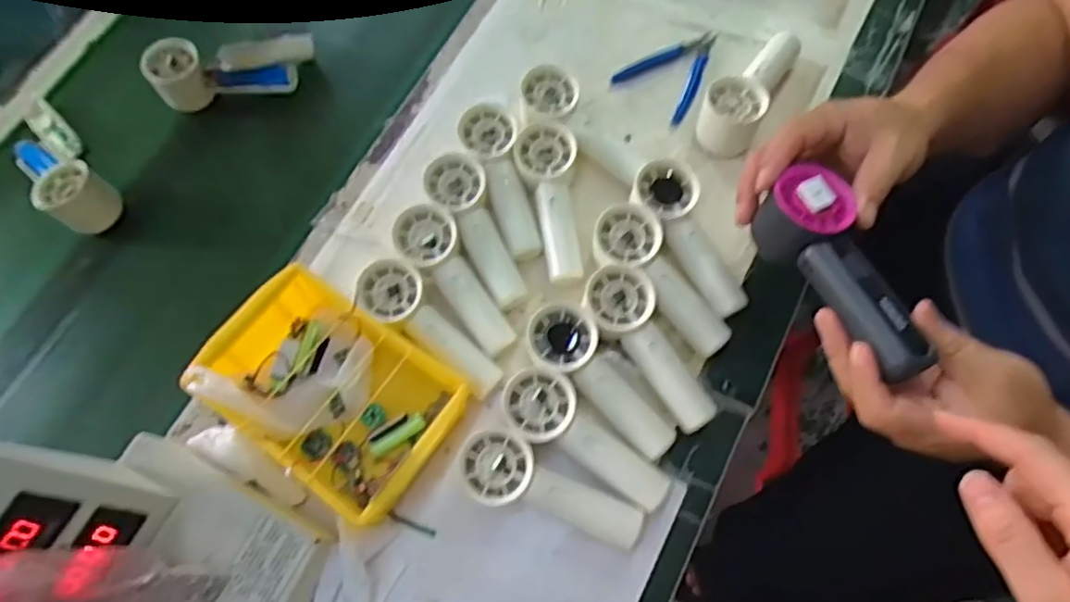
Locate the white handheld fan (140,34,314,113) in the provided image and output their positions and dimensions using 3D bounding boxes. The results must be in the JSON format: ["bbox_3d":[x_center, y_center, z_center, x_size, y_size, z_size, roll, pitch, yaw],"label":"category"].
[{"bbox_3d":[-0.335,-0.251,0.680,0.167,0.049,0.065,-2,68,5],"label":"white handheld fan"}]

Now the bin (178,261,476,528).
[{"bbox_3d":[-0.170,0.071,0.508,0.203,0.059,0.139,30,74,17],"label":"bin"}]

